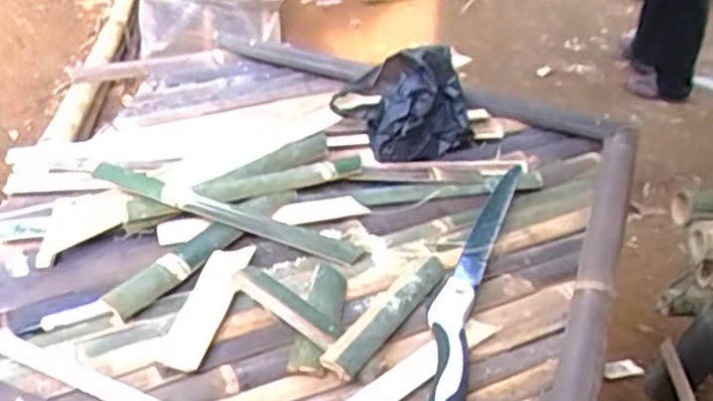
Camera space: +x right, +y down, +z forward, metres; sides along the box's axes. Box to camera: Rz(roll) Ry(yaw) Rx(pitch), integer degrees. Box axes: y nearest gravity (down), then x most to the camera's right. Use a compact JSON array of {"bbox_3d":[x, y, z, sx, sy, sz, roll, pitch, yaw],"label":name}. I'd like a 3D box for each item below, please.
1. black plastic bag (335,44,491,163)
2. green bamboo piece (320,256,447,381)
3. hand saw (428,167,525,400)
[{"bbox_3d":[0.080,-0.153,1.060,0.160,0.146,0.151,-18,41,-28],"label":"black plastic bag"},{"bbox_3d":[0.039,0.129,0.799,0.042,0.020,0.221,24,40,26],"label":"green bamboo piece"},{"bbox_3d":[0.129,0.125,0.801,0.082,0.037,0.594,11,36,10],"label":"hand saw"}]

